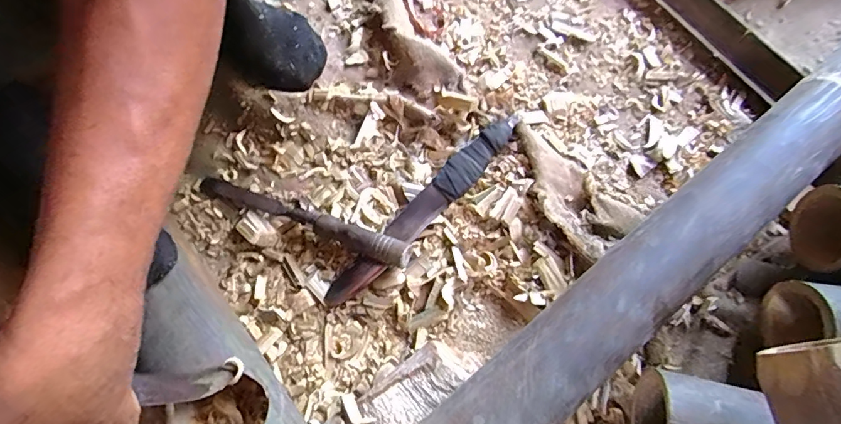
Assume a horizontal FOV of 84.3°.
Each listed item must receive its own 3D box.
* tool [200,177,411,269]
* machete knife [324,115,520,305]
[{"bbox_3d":[-0.121,0.003,0.473,0.238,0.029,0.027,21,71,9],"label":"tool"},{"bbox_3d":[0.007,-0.006,0.481,0.038,0.022,0.269,40,75,14],"label":"machete knife"}]

